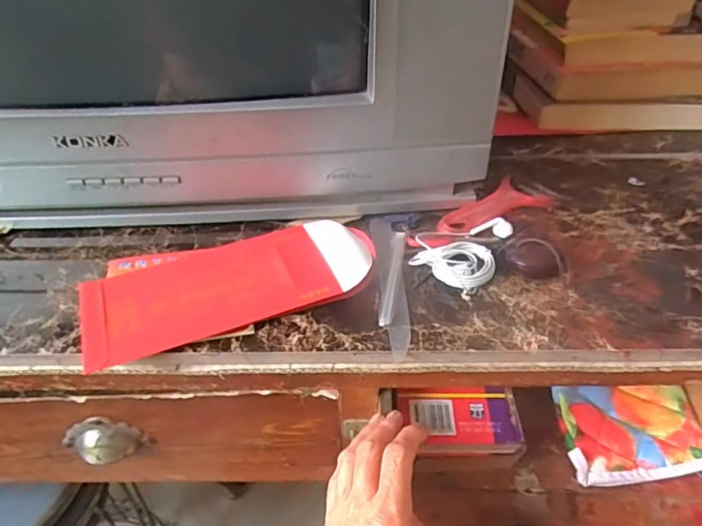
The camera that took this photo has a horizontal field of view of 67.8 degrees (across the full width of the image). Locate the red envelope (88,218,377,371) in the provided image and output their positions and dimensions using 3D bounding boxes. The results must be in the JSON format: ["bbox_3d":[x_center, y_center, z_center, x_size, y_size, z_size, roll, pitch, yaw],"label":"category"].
[{"bbox_3d":[-0.085,0.012,0.376,0.200,0.014,0.090,-15,42,-17],"label":"red envelope"}]

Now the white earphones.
[{"bbox_3d":[0.085,-0.014,0.408,0.063,0.016,0.087,17,43,20],"label":"white earphones"}]

